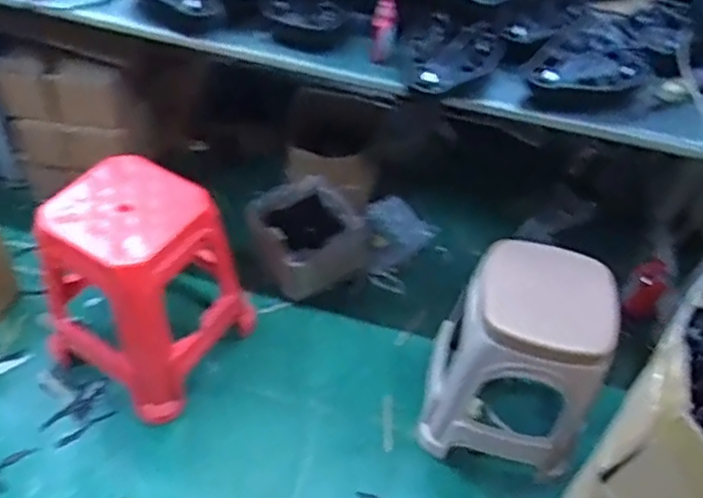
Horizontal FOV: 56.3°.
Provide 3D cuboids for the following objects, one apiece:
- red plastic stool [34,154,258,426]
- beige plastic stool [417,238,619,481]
[{"bbox_3d":[-0.506,0.092,1.587,0.375,0.491,0.360,26,52,17],"label":"red plastic stool"},{"bbox_3d":[0.372,0.256,1.488,0.334,0.473,0.294,18,48,9],"label":"beige plastic stool"}]

